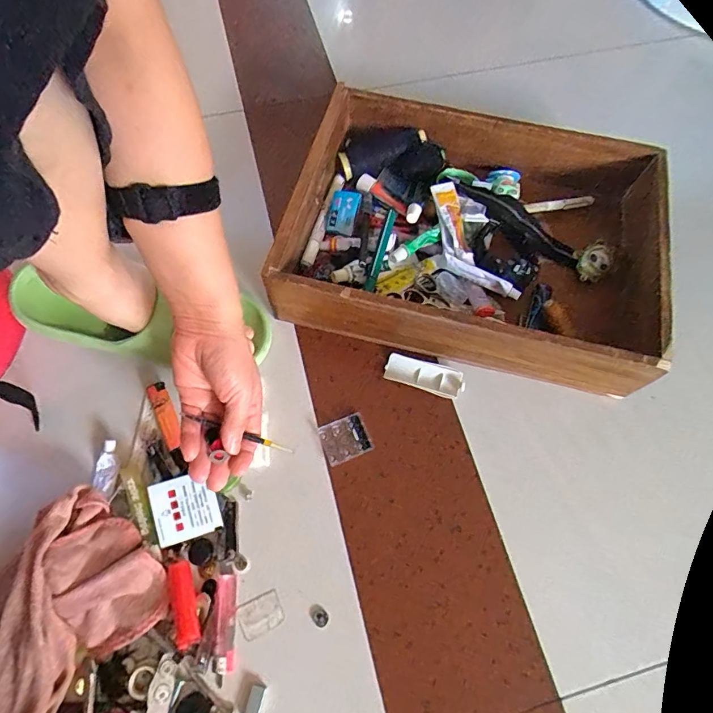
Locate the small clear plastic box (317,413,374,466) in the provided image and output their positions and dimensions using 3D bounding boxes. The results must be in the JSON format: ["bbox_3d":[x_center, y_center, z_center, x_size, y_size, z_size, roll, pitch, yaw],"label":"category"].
[{"bbox_3d":[-0.012,0.089,0.487,0.050,0.005,0.043,-21,68,-10],"label":"small clear plastic box"}]

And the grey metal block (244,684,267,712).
[{"bbox_3d":[-0.088,0.299,0.391,0.013,0.004,0.026,14,67,5],"label":"grey metal block"}]

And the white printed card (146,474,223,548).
[{"bbox_3d":[-0.168,0.148,0.443,0.060,0.004,0.060,-16,81,-9],"label":"white printed card"}]

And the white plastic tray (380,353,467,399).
[{"bbox_3d":[0.077,0.021,0.513,0.087,0.008,0.037,19,67,7],"label":"white plastic tray"}]

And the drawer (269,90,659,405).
[{"bbox_3d":[0.137,-0.148,0.544,0.405,0.097,0.307,13,67,5],"label":"drawer"}]

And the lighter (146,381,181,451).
[{"bbox_3d":[-0.204,0.063,0.486,0.021,0.010,0.076,-26,69,-12],"label":"lighter"}]

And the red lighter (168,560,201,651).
[{"bbox_3d":[-0.155,0.222,0.408,0.023,0.014,0.069,-16,68,-8],"label":"red lighter"}]

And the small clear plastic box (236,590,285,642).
[{"bbox_3d":[-0.088,0.240,0.418,0.039,0.004,0.030,-22,69,-10],"label":"small clear plastic box"}]

